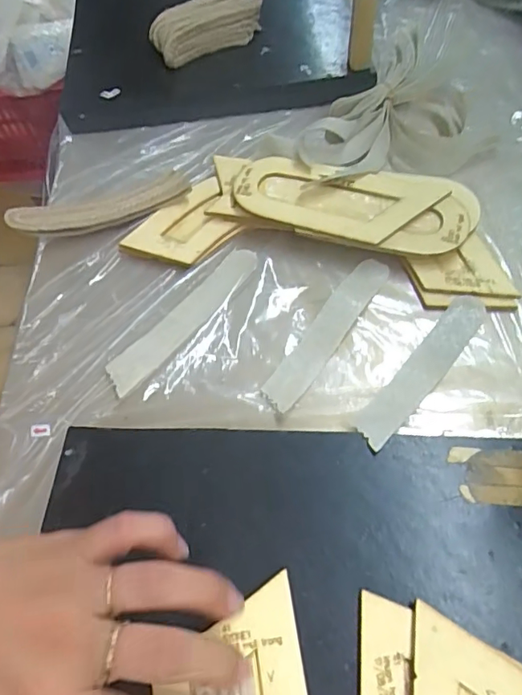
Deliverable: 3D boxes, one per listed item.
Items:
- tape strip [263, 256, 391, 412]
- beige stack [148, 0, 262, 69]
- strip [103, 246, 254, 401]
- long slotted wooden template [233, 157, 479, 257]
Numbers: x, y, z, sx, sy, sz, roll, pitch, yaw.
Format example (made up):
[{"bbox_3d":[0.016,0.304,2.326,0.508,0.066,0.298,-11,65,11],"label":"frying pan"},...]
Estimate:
[{"bbox_3d":[0.047,-0.014,0.377,0.026,0.007,0.140,30,65,20],"label":"tape strip"},{"bbox_3d":[-0.056,-0.321,0.544,0.113,0.042,0.054,-31,61,-15],"label":"beige stack"},{"bbox_3d":[-0.052,-0.023,0.387,0.031,0.004,0.144,35,66,23],"label":"strip"},{"bbox_3d":[0.070,-0.110,0.414,0.183,0.010,0.075,10,64,8],"label":"long slotted wooden template"}]

